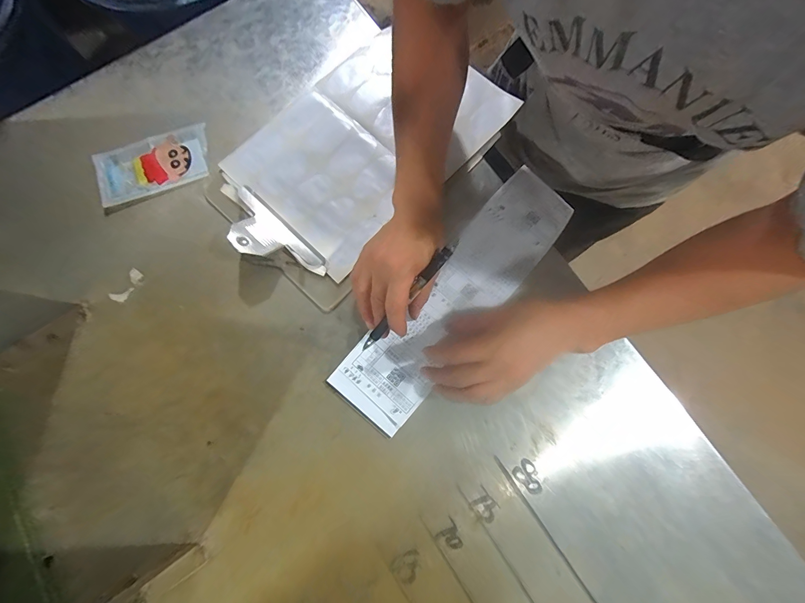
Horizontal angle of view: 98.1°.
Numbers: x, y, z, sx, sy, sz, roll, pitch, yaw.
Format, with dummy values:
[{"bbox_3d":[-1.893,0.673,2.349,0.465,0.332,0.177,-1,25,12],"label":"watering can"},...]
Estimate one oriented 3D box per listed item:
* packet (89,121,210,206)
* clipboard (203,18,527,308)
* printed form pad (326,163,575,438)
[{"bbox_3d":[-0.315,-0.176,0.443,0.136,0.010,0.079,-20,79,-7],"label":"packet"},{"bbox_3d":[-0.056,-0.192,0.430,0.231,0.028,0.356,42,82,9],"label":"clipboard"},{"bbox_3d":[0.073,-0.017,0.415,0.091,0.032,0.366,41,80,8],"label":"printed form pad"}]

